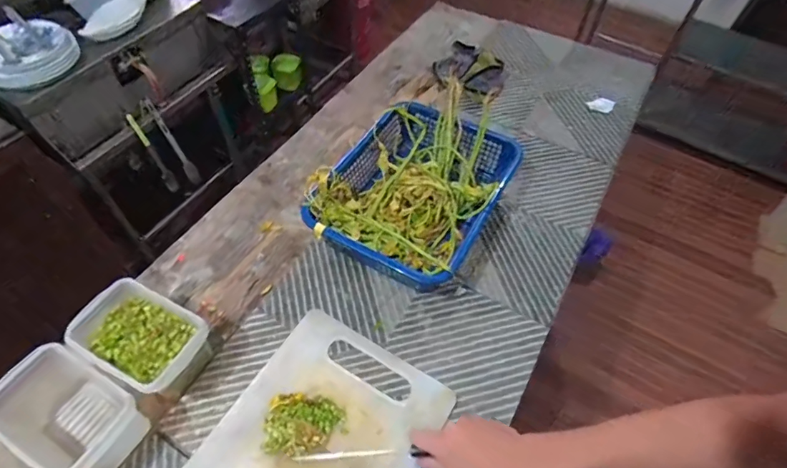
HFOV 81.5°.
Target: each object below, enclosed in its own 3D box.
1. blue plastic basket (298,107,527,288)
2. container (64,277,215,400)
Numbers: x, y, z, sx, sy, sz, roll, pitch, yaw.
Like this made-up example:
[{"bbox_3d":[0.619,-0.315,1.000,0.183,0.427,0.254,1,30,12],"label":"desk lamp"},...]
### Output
[{"bbox_3d":[0.032,-0.065,0.770,0.243,0.098,0.317,25,58,17],"label":"blue plastic basket"},{"bbox_3d":[-0.328,0.145,0.609,0.160,0.095,0.104,22,57,15],"label":"container"}]

